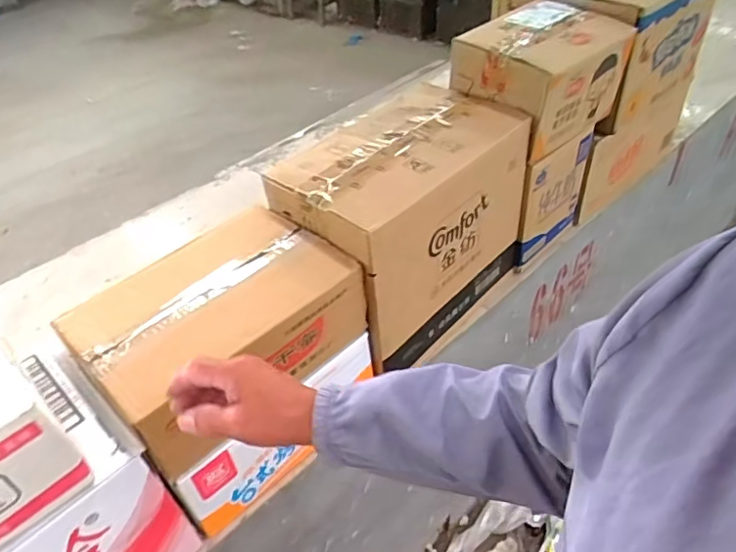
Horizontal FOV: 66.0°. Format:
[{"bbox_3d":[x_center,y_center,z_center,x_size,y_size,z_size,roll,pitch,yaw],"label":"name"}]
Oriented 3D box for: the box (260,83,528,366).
[{"bbox_3d":[0.066,-0.084,0.936,0.208,0.308,0.365,30,54,33],"label":"box"}]

